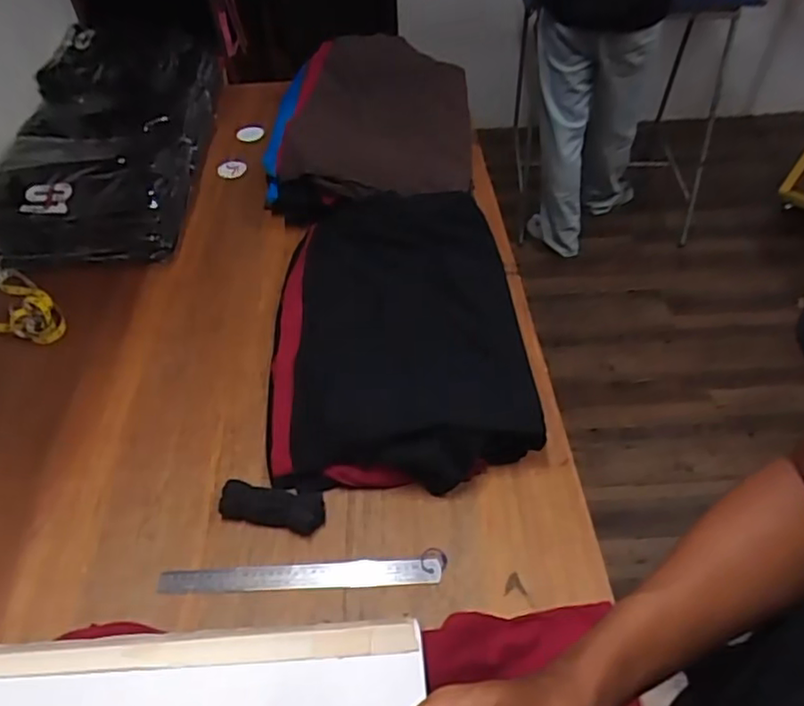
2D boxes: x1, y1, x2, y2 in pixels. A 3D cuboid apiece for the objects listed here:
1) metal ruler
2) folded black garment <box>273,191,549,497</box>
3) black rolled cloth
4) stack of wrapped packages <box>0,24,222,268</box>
[{"bbox_3d":[-0.117,0.259,0.740,0.321,0.007,0.032,-2,56,-1],"label":"metal ruler"},{"bbox_3d":[-0.012,-0.048,0.940,0.364,0.088,0.502,-6,49,-1],"label":"folded black garment"},{"bbox_3d":[-0.159,0.189,0.785,0.128,0.041,0.050,6,50,9],"label":"black rolled cloth"},{"bbox_3d":[-0.547,-0.409,1.228,0.316,0.161,0.581,-3,49,1],"label":"stack of wrapped packages"}]

